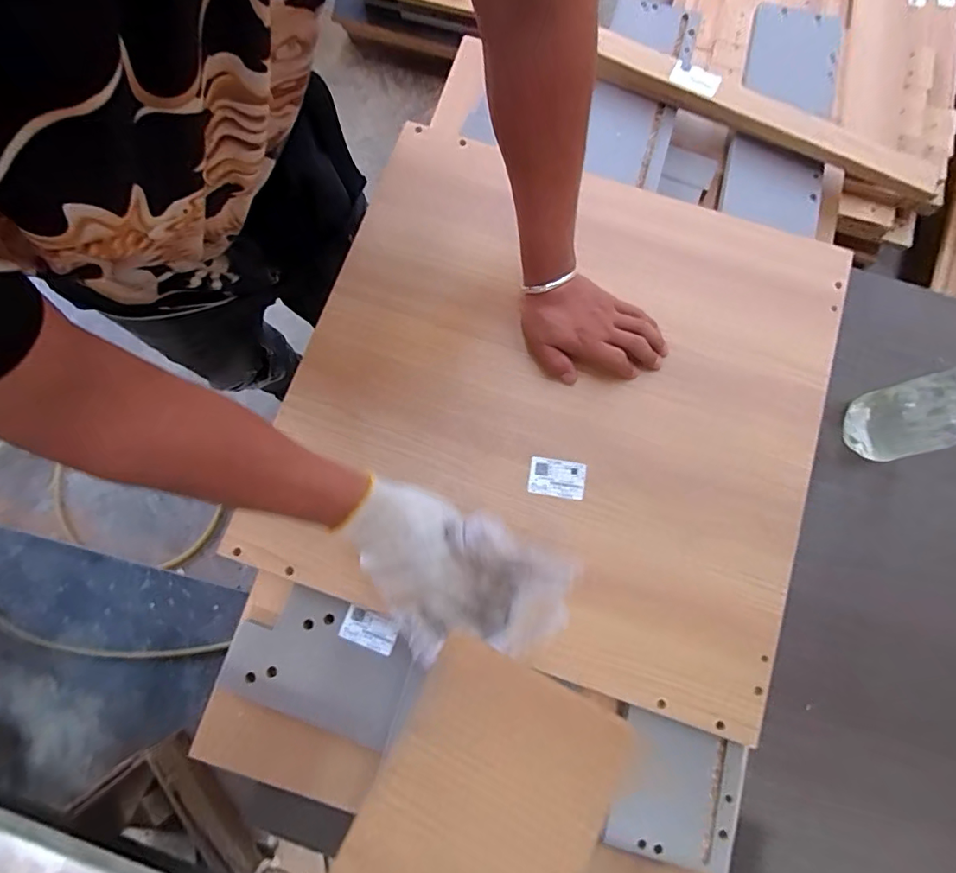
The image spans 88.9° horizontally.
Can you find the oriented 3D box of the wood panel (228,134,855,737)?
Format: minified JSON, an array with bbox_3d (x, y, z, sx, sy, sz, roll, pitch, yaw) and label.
[{"bbox_3d":[0.089,-0.049,0.548,0.563,0.020,0.552,19,78,3],"label":"wood panel"}]

